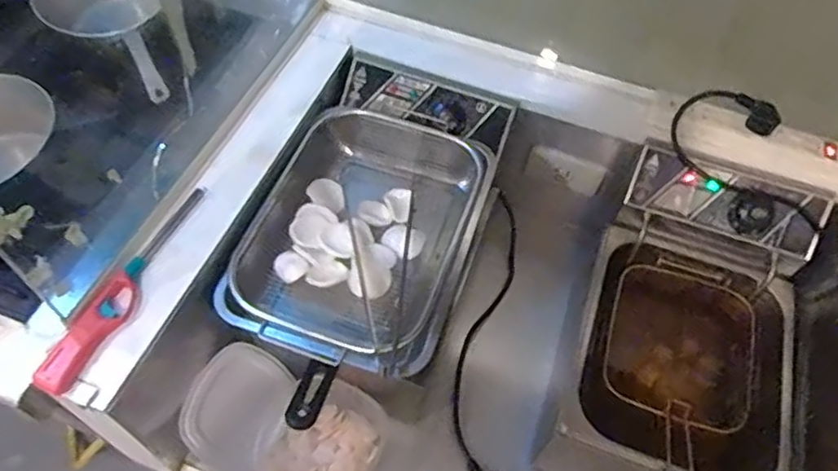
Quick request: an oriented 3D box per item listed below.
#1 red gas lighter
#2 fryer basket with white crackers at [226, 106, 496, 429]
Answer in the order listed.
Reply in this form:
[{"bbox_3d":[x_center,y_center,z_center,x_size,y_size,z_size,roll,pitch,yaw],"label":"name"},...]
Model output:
[{"bbox_3d":[-0.312,0.051,0.677,0.038,0.021,0.266,23,59,12],"label":"red gas lighter"},{"bbox_3d":[-0.079,0.023,0.788,0.248,0.095,0.411,19,59,10],"label":"fryer basket with white crackers"}]

